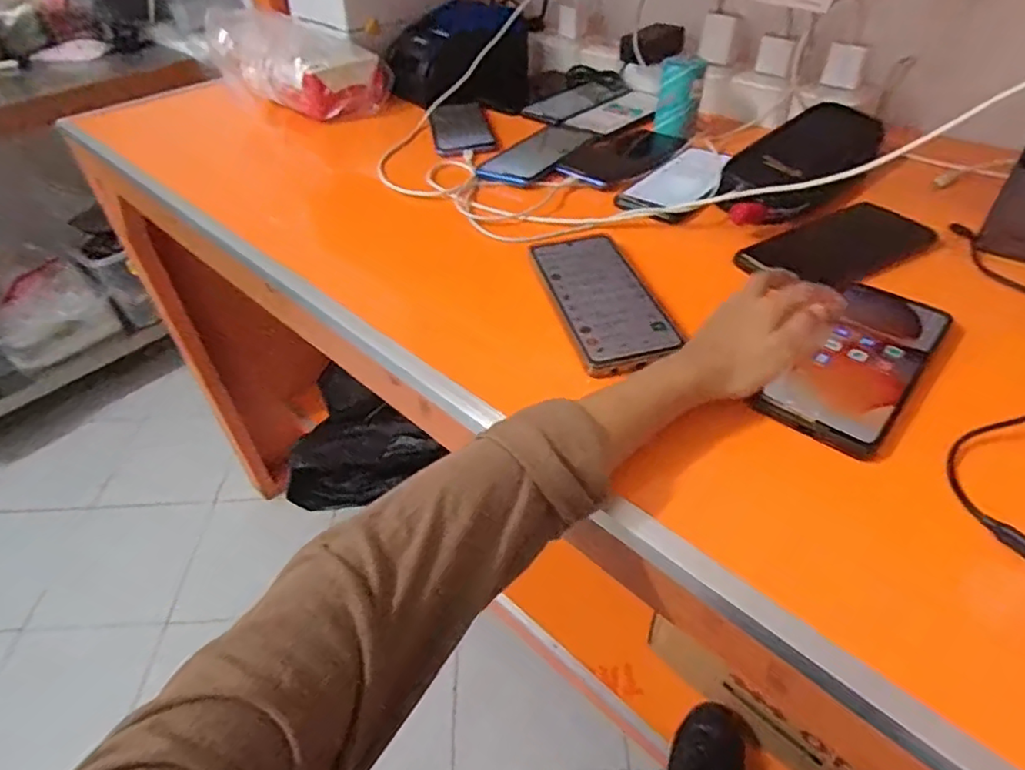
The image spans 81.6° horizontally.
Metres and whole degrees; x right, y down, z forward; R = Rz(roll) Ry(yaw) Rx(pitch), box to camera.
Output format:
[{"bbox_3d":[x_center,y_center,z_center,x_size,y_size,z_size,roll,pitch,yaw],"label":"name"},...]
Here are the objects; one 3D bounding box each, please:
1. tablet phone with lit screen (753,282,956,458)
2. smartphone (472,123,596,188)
[{"bbox_3d":[0.244,-0.017,0.414,0.071,0.010,0.185,31,53,30],"label":"tablet phone with lit screen"},{"bbox_3d":[0.028,-0.267,0.689,0.077,0.012,0.155,27,51,27],"label":"smartphone"}]

